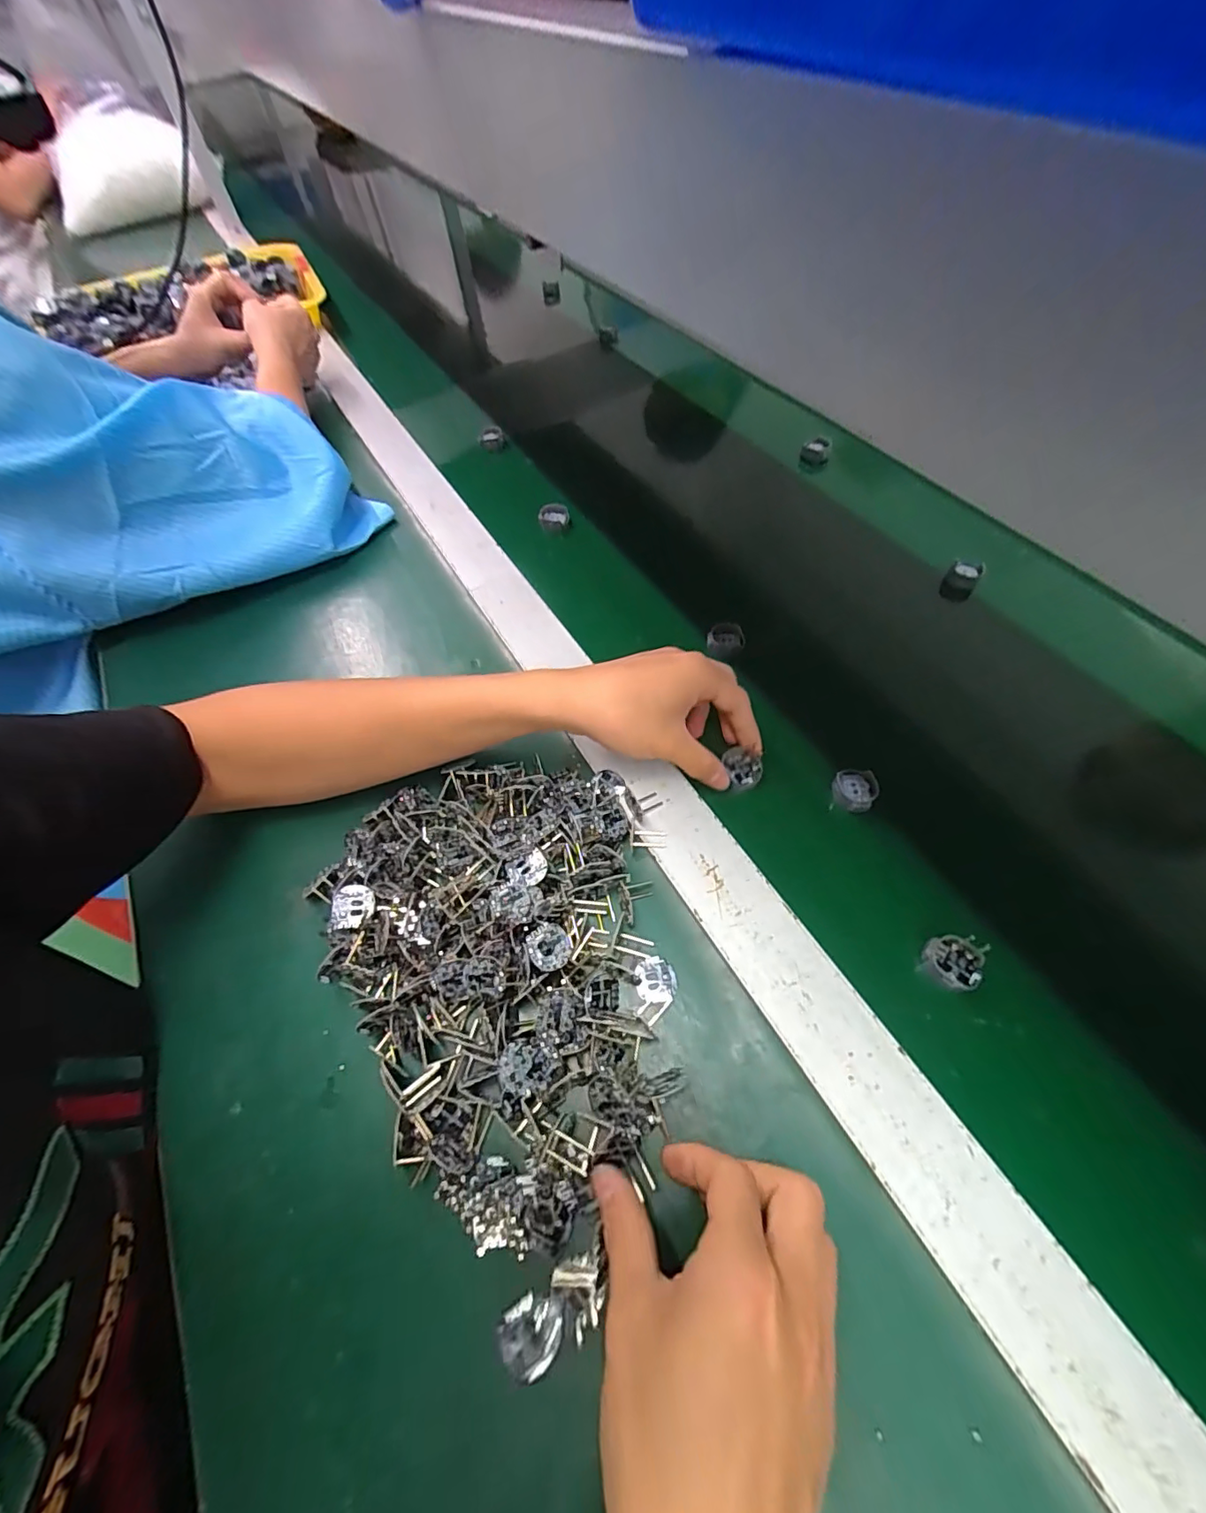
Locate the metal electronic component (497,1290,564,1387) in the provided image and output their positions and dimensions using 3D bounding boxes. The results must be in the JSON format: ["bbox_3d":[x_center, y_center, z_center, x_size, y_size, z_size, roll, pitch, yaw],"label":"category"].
[{"bbox_3d":[-0.030,0.244,0.232,0.028,0.004,0.025,-31,61,-14],"label":"metal electronic component"}]

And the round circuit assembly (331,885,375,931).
[{"bbox_3d":[-0.144,0.087,0.317,0.023,0.004,0.024,0,73,-2],"label":"round circuit assembly"}]

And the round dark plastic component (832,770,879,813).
[{"bbox_3d":[0.169,0.022,0.372,0.027,0.010,0.028,-2,58,3],"label":"round dark plastic component"}]

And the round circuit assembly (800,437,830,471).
[{"bbox_3d":[0.226,-0.322,0.586,0.027,0.026,0.027,-2,58,3],"label":"round circuit assembly"}]

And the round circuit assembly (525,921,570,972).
[{"bbox_3d":[-0.029,0.102,0.296,0.022,0.004,0.025,-14,58,-4],"label":"round circuit assembly"}]

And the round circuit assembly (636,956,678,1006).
[{"bbox_3d":[0.030,0.125,0.307,0.021,0.004,0.024,7,59,8],"label":"round circuit assembly"}]

